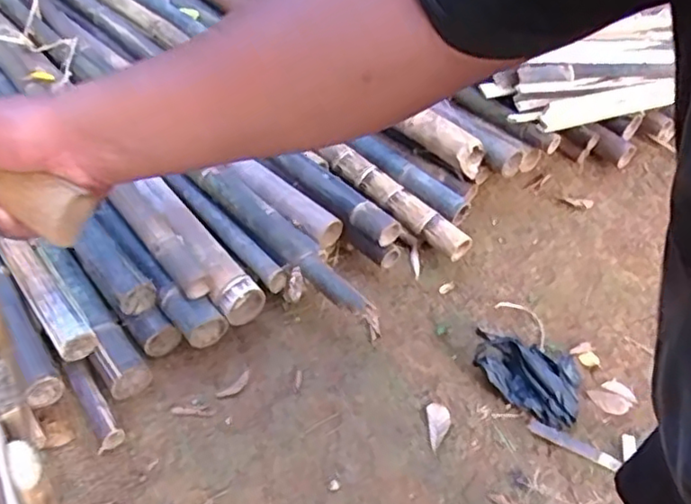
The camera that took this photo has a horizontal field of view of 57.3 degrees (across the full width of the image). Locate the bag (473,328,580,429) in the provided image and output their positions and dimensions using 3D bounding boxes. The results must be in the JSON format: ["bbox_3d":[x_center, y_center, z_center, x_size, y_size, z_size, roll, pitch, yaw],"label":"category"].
[{"bbox_3d":[0.391,0.256,1.371,0.255,0.074,0.157,26,53,21],"label":"bag"}]

